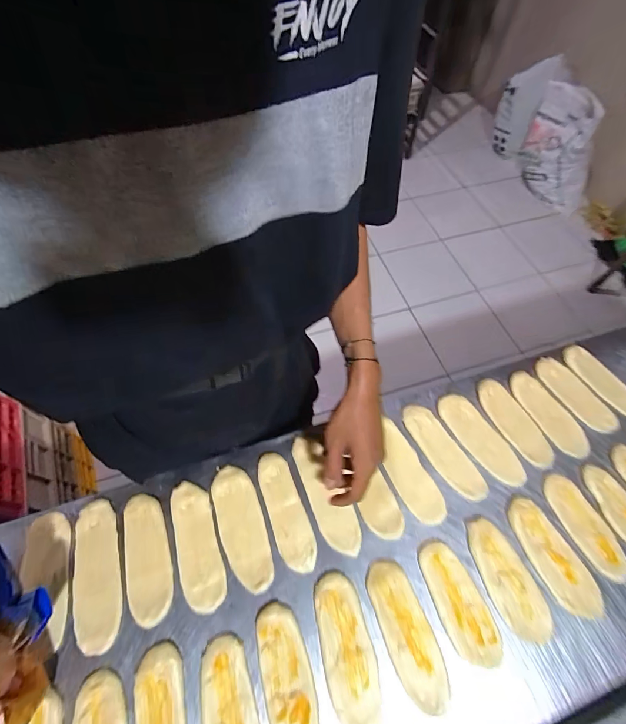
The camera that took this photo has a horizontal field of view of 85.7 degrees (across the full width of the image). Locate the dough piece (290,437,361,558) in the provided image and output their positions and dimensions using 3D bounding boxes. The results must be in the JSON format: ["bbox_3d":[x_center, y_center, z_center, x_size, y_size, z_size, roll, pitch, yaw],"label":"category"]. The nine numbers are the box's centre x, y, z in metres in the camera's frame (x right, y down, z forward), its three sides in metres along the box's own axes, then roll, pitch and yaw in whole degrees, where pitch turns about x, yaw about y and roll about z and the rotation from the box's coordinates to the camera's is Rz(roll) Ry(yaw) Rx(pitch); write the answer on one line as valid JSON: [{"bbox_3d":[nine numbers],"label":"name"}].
[{"bbox_3d":[0.019,0.198,0.518,0.057,0.011,0.181,-18,65,-13],"label":"dough piece"}]

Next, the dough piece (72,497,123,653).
[{"bbox_3d":[-0.295,0.283,0.456,0.059,0.018,0.179,-16,64,-11],"label":"dough piece"}]

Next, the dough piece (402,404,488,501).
[{"bbox_3d":[0.212,0.143,0.551,0.055,0.013,0.170,-27,67,-16],"label":"dough piece"}]

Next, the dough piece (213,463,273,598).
[{"bbox_3d":[-0.105,0.238,0.494,0.063,0.007,0.170,-17,65,-12],"label":"dough piece"}]

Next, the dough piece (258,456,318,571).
[{"bbox_3d":[-0.041,0.219,0.502,0.052,0.008,0.165,-17,65,-12],"label":"dough piece"}]

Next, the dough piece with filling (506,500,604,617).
[{"bbox_3d":[0.343,0.279,0.486,0.060,0.005,0.158,-23,66,-14],"label":"dough piece with filling"}]

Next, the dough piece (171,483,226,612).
[{"bbox_3d":[-0.167,0.257,0.481,0.056,0.006,0.167,-17,65,-12],"label":"dough piece"}]

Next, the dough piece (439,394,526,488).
[{"bbox_3d":[0.280,0.126,0.562,0.061,0.008,0.170,-30,68,-17],"label":"dough piece"}]

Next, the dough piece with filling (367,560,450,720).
[{"bbox_3d":[0.122,0.350,0.439,0.057,0.005,0.160,-17,65,-12],"label":"dough piece with filling"}]

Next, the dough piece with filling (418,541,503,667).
[{"bbox_3d":[0.196,0.321,0.455,0.061,0.004,0.143,-16,64,-12],"label":"dough piece with filling"}]

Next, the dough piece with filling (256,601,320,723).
[{"bbox_3d":[-0.031,0.392,0.411,0.058,0.005,0.160,-14,64,-11],"label":"dough piece with filling"}]

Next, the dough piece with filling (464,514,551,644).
[{"bbox_3d":[0.269,0.299,0.468,0.061,0.009,0.153,-19,65,-13],"label":"dough piece with filling"}]

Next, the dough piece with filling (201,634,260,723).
[{"bbox_3d":[-0.098,0.415,0.393,0.061,0.010,0.148,-14,64,-11],"label":"dough piece with filling"}]

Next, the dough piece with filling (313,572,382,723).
[{"bbox_3d":[0.042,0.362,0.431,0.063,0.005,0.156,-9,63,-8],"label":"dough piece with filling"}]

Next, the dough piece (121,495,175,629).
[{"bbox_3d":[-0.232,0.268,0.470,0.057,0.009,0.161,-17,65,-12],"label":"dough piece"}]

